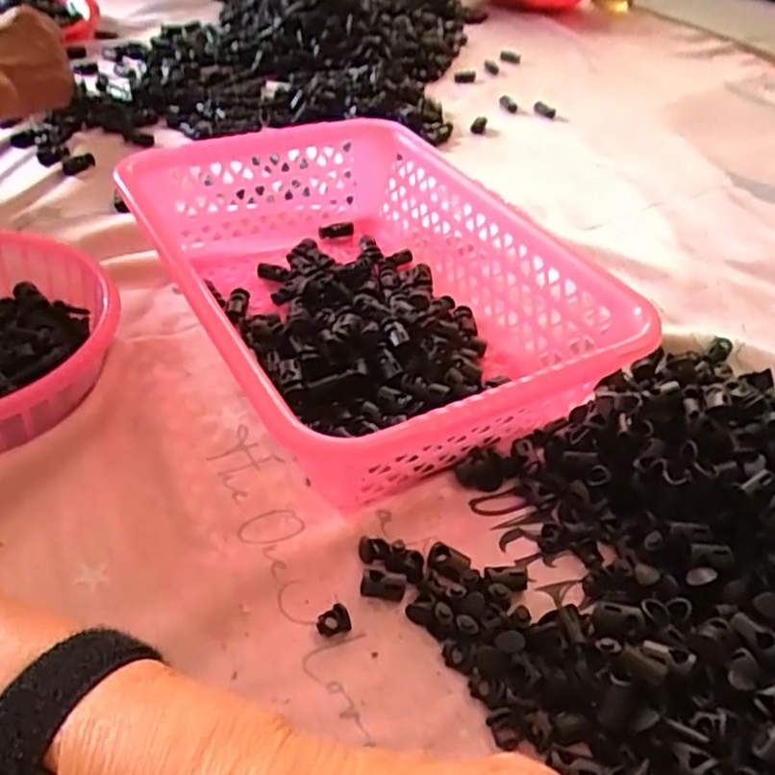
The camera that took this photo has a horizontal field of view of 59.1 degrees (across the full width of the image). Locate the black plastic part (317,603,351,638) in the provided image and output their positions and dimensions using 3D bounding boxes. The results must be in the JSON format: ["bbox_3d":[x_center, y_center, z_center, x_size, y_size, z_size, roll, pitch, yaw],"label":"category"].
[{"bbox_3d":[-0.023,0.100,0.294,0.013,0.007,0.011,-7,44,-13],"label":"black plastic part"}]

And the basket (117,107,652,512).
[{"bbox_3d":[-0.016,-0.062,0.419,0.205,0.075,0.300,-19,47,-24],"label":"basket"}]

